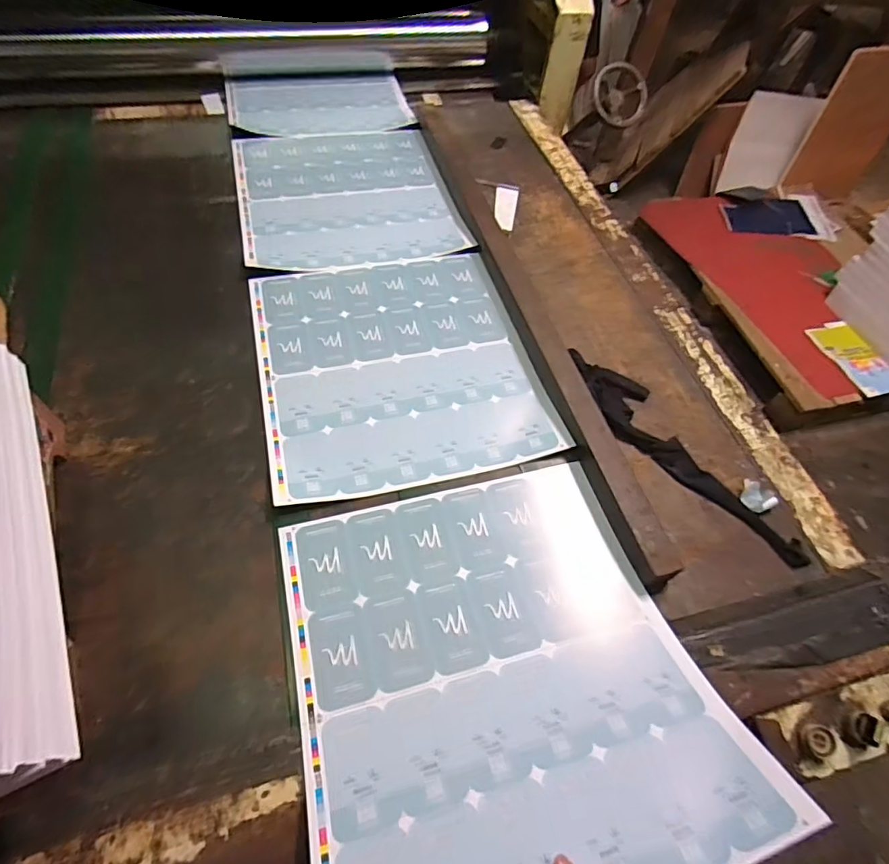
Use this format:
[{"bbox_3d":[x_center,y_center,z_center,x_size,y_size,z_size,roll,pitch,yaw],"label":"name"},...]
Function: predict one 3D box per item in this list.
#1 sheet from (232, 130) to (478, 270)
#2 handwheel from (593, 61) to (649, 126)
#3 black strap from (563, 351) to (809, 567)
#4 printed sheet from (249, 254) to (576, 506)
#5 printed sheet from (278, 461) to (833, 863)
[{"bbox_3d":[-0.173,-0.417,0.921,0.351,0.009,0.375,-11,58,-12],"label":"sheet"},{"bbox_3d":[0.371,-0.707,1.108,0.129,0.099,0.037,37,19,-29],"label":"handwheel"},{"bbox_3d":[0.293,0.020,0.655,0.082,0.031,0.349,-33,65,-24],"label":"black strap"},{"bbox_3d":[-0.064,-0.100,0.717,0.355,0.009,0.380,-11,58,-12],"label":"printed sheet"},{"bbox_3d":[0.045,0.199,0.481,0.361,0.098,0.375,-11,58,-12],"label":"printed sheet"}]

